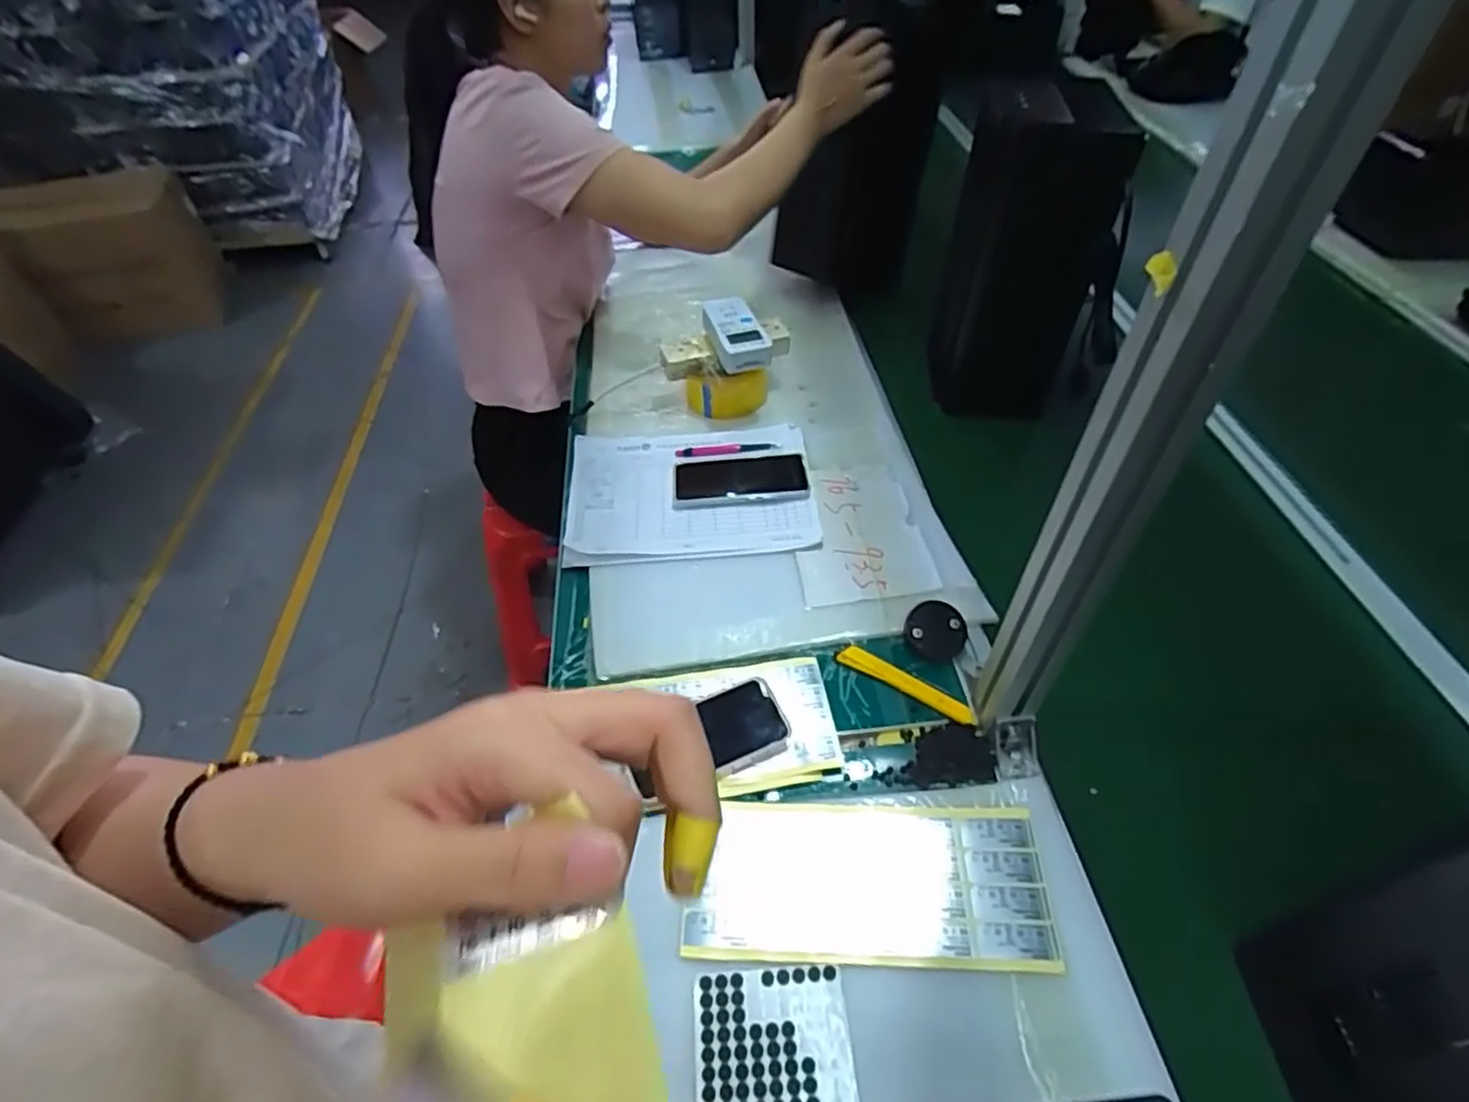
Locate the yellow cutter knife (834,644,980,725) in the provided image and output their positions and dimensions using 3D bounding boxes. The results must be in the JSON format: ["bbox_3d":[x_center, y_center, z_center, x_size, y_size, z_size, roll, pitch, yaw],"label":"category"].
[{"bbox_3d":[0.165,0.127,0.687,0.138,0.009,0.019,25,55,22],"label":"yellow cutter knife"}]

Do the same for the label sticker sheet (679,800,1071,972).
[{"bbox_3d":[0.105,0.262,0.568,0.272,0.011,0.119,2,49,4],"label":"label sticker sheet"}]

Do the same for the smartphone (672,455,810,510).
[{"bbox_3d":[0.007,-0.090,0.874,0.161,0.014,0.084,-3,49,-1],"label":"smartphone"}]

